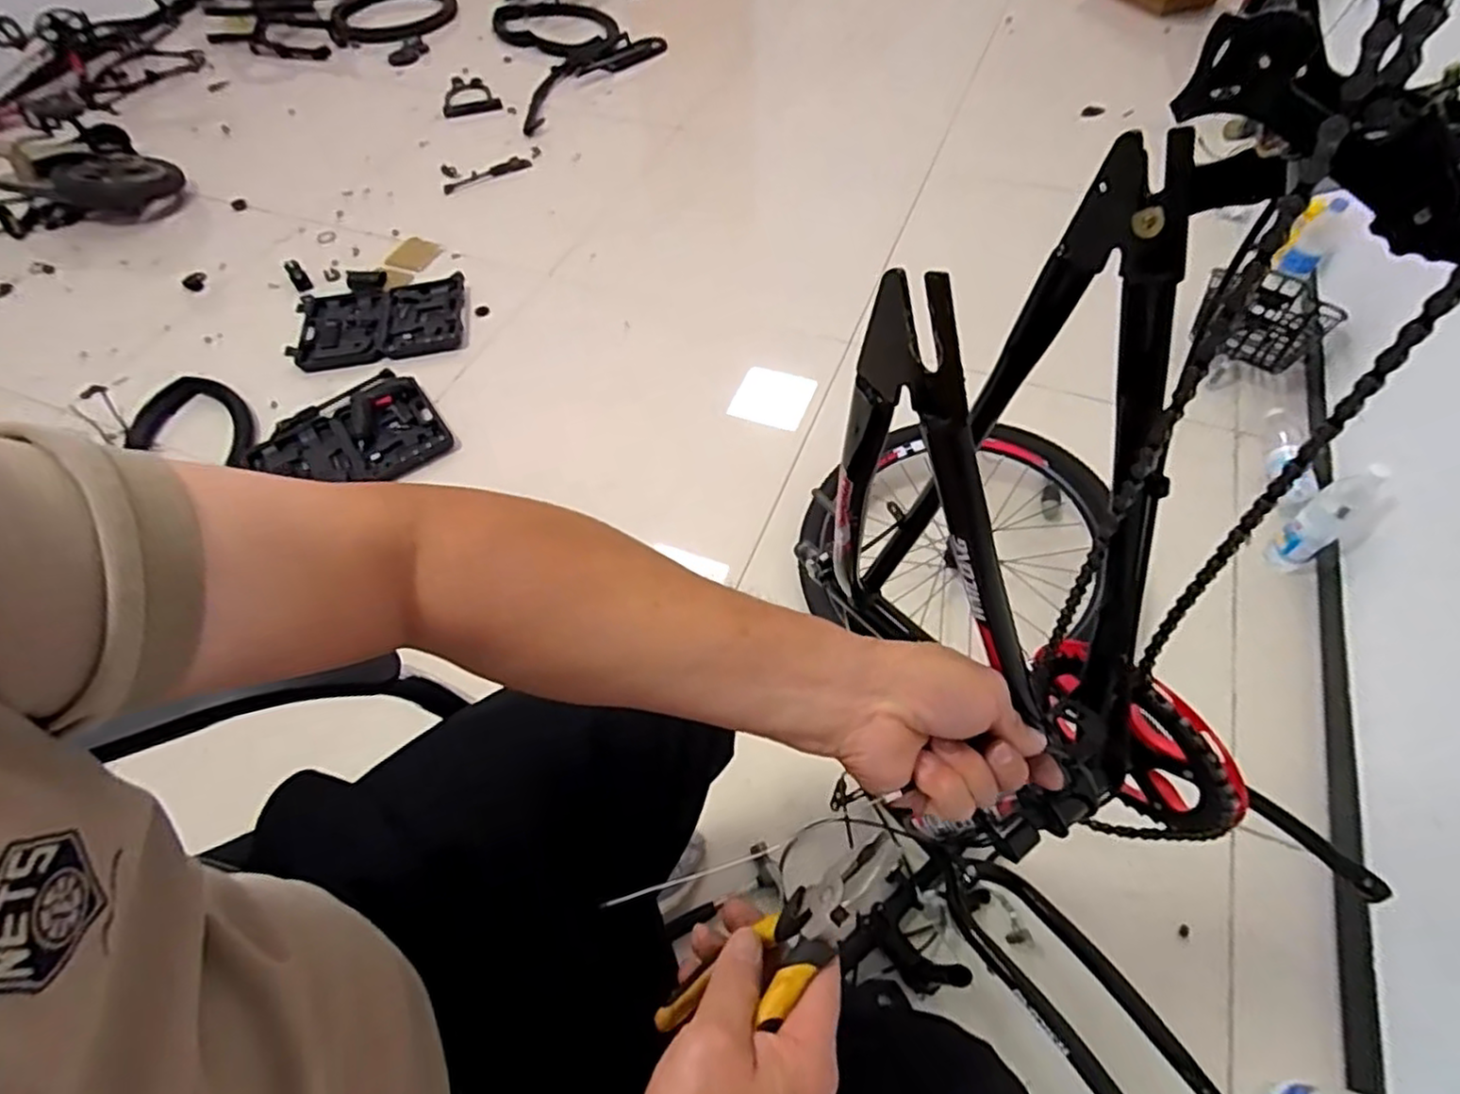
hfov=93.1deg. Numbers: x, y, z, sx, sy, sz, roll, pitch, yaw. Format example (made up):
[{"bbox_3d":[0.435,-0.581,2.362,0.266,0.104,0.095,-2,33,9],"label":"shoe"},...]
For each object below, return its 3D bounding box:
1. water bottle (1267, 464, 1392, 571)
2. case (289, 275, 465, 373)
[{"bbox_3d":[0.978,-0.040,1.143,0.071,0.238,0.066,-29,60,-16],"label":"water bottle"},{"bbox_3d":[-0.812,-0.528,1.623,0.367,0.057,0.266,-10,56,-4],"label":"case"}]

